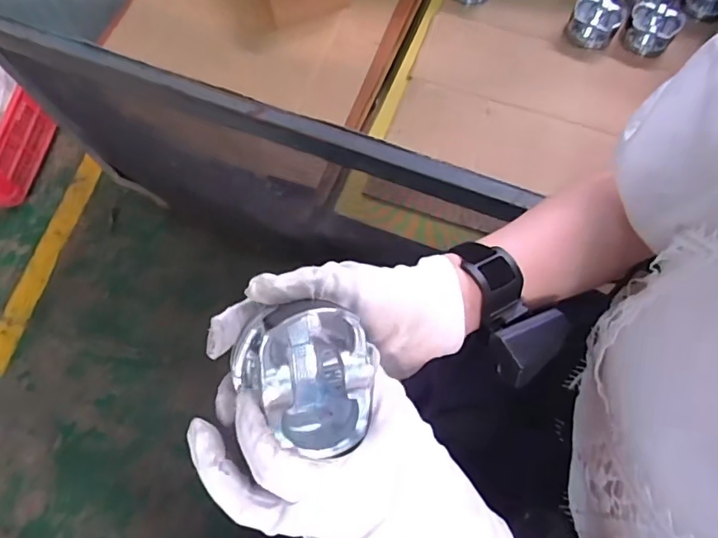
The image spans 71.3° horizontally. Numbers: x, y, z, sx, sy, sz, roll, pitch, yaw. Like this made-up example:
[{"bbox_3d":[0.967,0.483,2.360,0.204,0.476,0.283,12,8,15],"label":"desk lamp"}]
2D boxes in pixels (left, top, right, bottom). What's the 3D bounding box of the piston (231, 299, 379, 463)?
[{"bbox_3d":[-0.025,0.060,0.288,0.077,0.061,0.071,0,68,1],"label":"piston"}]

